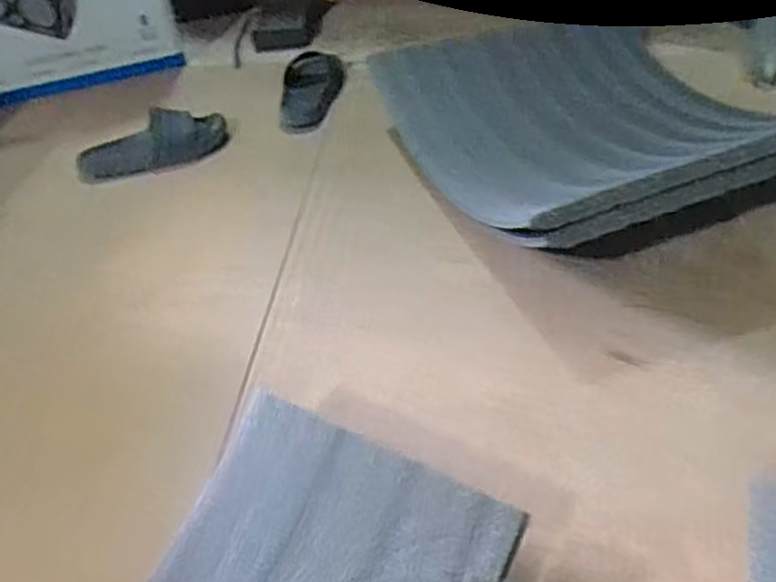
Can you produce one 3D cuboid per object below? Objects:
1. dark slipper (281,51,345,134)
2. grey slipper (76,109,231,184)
[{"bbox_3d":[-0.155,-0.394,1.361,0.112,0.054,0.216,-1,42,6],"label":"dark slipper"},{"bbox_3d":[-0.420,-0.267,1.272,0.272,0.059,0.099,-20,44,-14],"label":"grey slipper"}]

